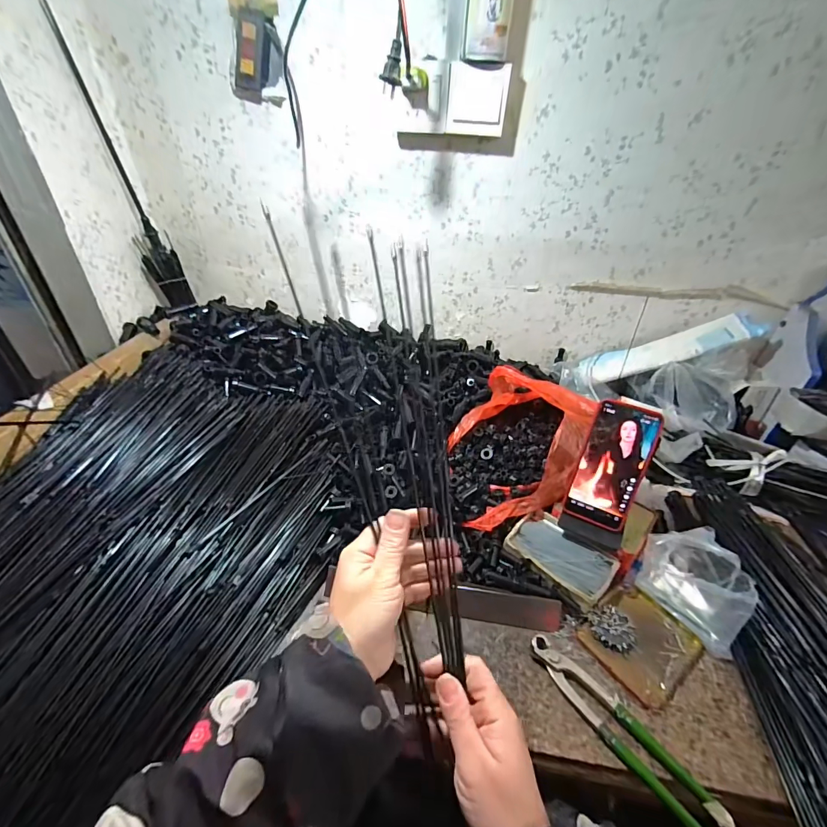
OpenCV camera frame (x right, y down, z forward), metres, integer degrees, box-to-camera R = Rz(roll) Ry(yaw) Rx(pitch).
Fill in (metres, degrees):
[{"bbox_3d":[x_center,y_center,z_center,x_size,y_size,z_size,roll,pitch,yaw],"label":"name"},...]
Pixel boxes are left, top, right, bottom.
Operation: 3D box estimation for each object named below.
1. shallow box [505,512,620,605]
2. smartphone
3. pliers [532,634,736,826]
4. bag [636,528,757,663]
[{"bbox_3d":[0.195,0.188,0.537,0.129,0.016,0.085,29,44,31],"label":"shallow box"},{"bbox_3d":[0.258,0.068,0.526,0.078,0.161,0.011,19,12,21],"label":"smartphone"},{"bbox_3d":[0.202,0.309,0.402,0.042,0.016,0.197,-24,44,-31],"label":"pliers"},{"bbox_3d":[0.348,0.198,0.496,0.109,0.078,0.120,25,42,27],"label":"bag"}]

